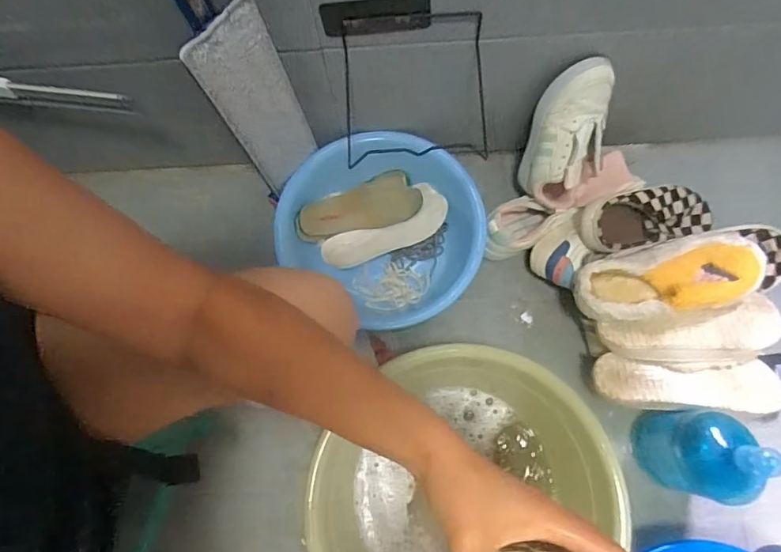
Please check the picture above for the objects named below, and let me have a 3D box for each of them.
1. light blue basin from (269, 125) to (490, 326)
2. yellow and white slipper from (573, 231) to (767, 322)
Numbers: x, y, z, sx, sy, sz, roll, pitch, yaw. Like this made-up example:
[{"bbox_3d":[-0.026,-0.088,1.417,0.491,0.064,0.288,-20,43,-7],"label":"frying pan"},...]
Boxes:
[{"bbox_3d":[-0.018,-0.070,0.863,0.327,0.099,0.325,0,75,2],"label":"light blue basin"},{"bbox_3d":[0.403,-0.003,0.704,0.270,0.072,0.109,-15,74,9],"label":"yellow and white slipper"}]

